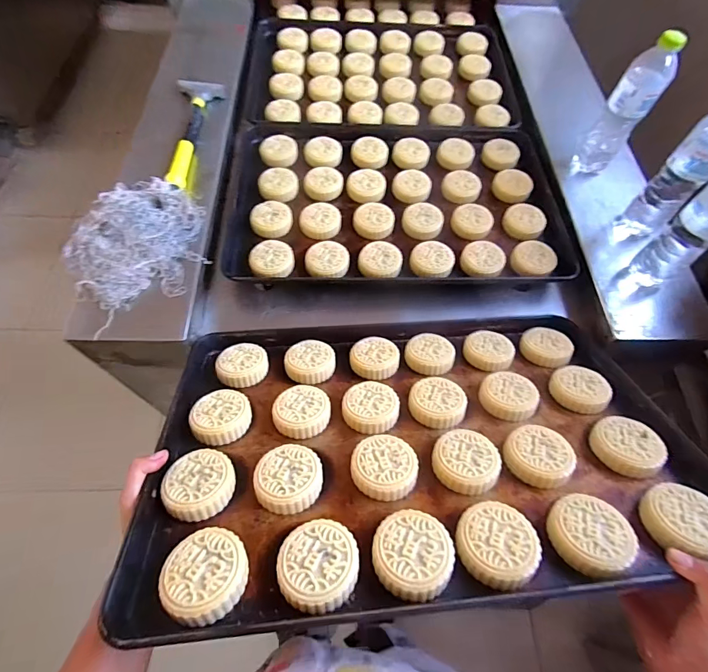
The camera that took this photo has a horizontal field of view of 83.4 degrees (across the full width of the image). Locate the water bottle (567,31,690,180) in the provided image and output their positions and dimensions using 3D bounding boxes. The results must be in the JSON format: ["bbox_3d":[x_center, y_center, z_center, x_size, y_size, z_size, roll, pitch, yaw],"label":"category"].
[{"bbox_3d":[0.465,-0.388,0.690,0.072,0.246,0.067,33,66,16],"label":"water bottle"}]

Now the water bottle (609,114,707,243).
[{"bbox_3d":[0.492,-0.238,0.604,0.071,0.234,0.069,-40,69,-20],"label":"water bottle"}]

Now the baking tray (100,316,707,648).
[{"bbox_3d":[0.080,0.108,0.492,0.594,0.035,0.393,-3,37,-5],"label":"baking tray"}]

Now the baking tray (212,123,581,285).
[{"bbox_3d":[0.068,-0.274,0.749,0.596,0.027,0.394,0,62,-1],"label":"baking tray"}]

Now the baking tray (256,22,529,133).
[{"bbox_3d":[0.067,-0.630,0.927,0.587,0.029,0.399,1,62,0],"label":"baking tray"}]

